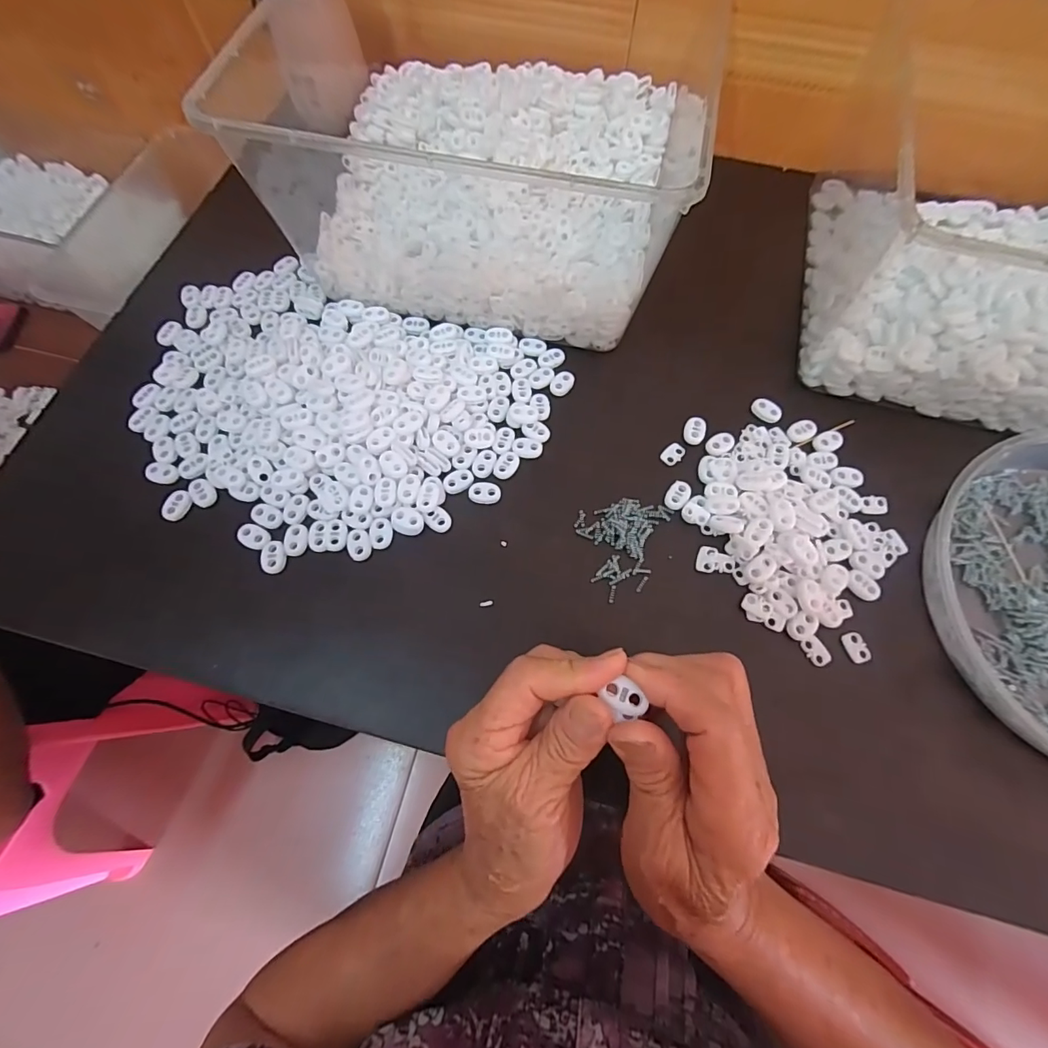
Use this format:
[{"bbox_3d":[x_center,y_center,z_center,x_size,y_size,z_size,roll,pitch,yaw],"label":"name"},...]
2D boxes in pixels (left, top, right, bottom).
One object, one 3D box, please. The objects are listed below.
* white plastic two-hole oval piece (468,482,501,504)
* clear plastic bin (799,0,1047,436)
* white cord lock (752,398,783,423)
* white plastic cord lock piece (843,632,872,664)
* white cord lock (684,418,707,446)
[{"bbox_3d":[-0.028,-0.023,0.338,0.022,0.004,0.017,1,69,0],"label":"white plastic two-hole oval piece"},{"bbox_3d":[0.397,-0.222,0.346,0.314,0.130,0.317,12,70,4],"label":"clear plastic bin"},{"bbox_3d":[0.187,-0.088,0.363,0.023,0.005,0.016,41,74,13],"label":"white cord lock"},{"bbox_3d":[0.214,0.079,0.303,0.013,0.004,0.019,-14,70,-6],"label":"white plastic cord lock piece"},{"bbox_3d":[0.130,-0.071,0.358,0.015,0.004,0.022,14,70,4],"label":"white cord lock"}]

